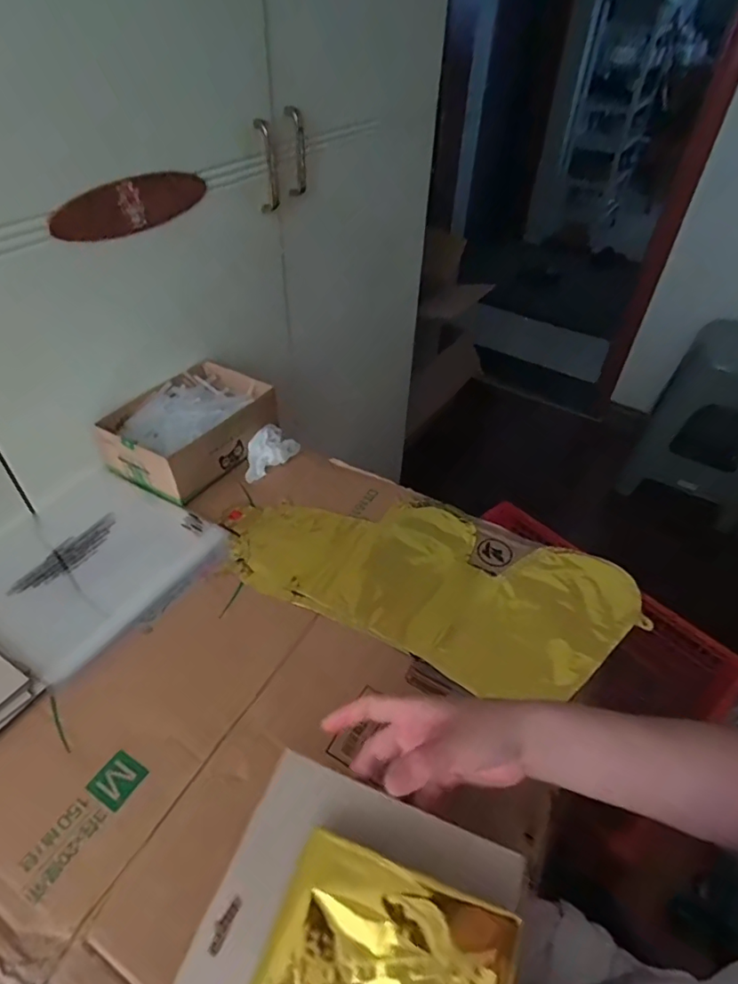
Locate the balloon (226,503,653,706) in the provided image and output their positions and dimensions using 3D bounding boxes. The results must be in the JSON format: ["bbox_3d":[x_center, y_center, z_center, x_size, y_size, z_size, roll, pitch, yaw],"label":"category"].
[{"bbox_3d":[0.057,0.083,0.557,0.413,0.010,0.190,20,46,14],"label":"balloon"}]

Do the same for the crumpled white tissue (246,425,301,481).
[{"bbox_3d":[-0.127,-0.053,0.667,0.047,0.031,0.083,27,48,20],"label":"crumpled white tissue"}]

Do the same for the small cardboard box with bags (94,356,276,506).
[{"bbox_3d":[-0.220,-0.086,0.668,0.139,0.058,0.194,26,48,19],"label":"small cardboard box with bags"}]

